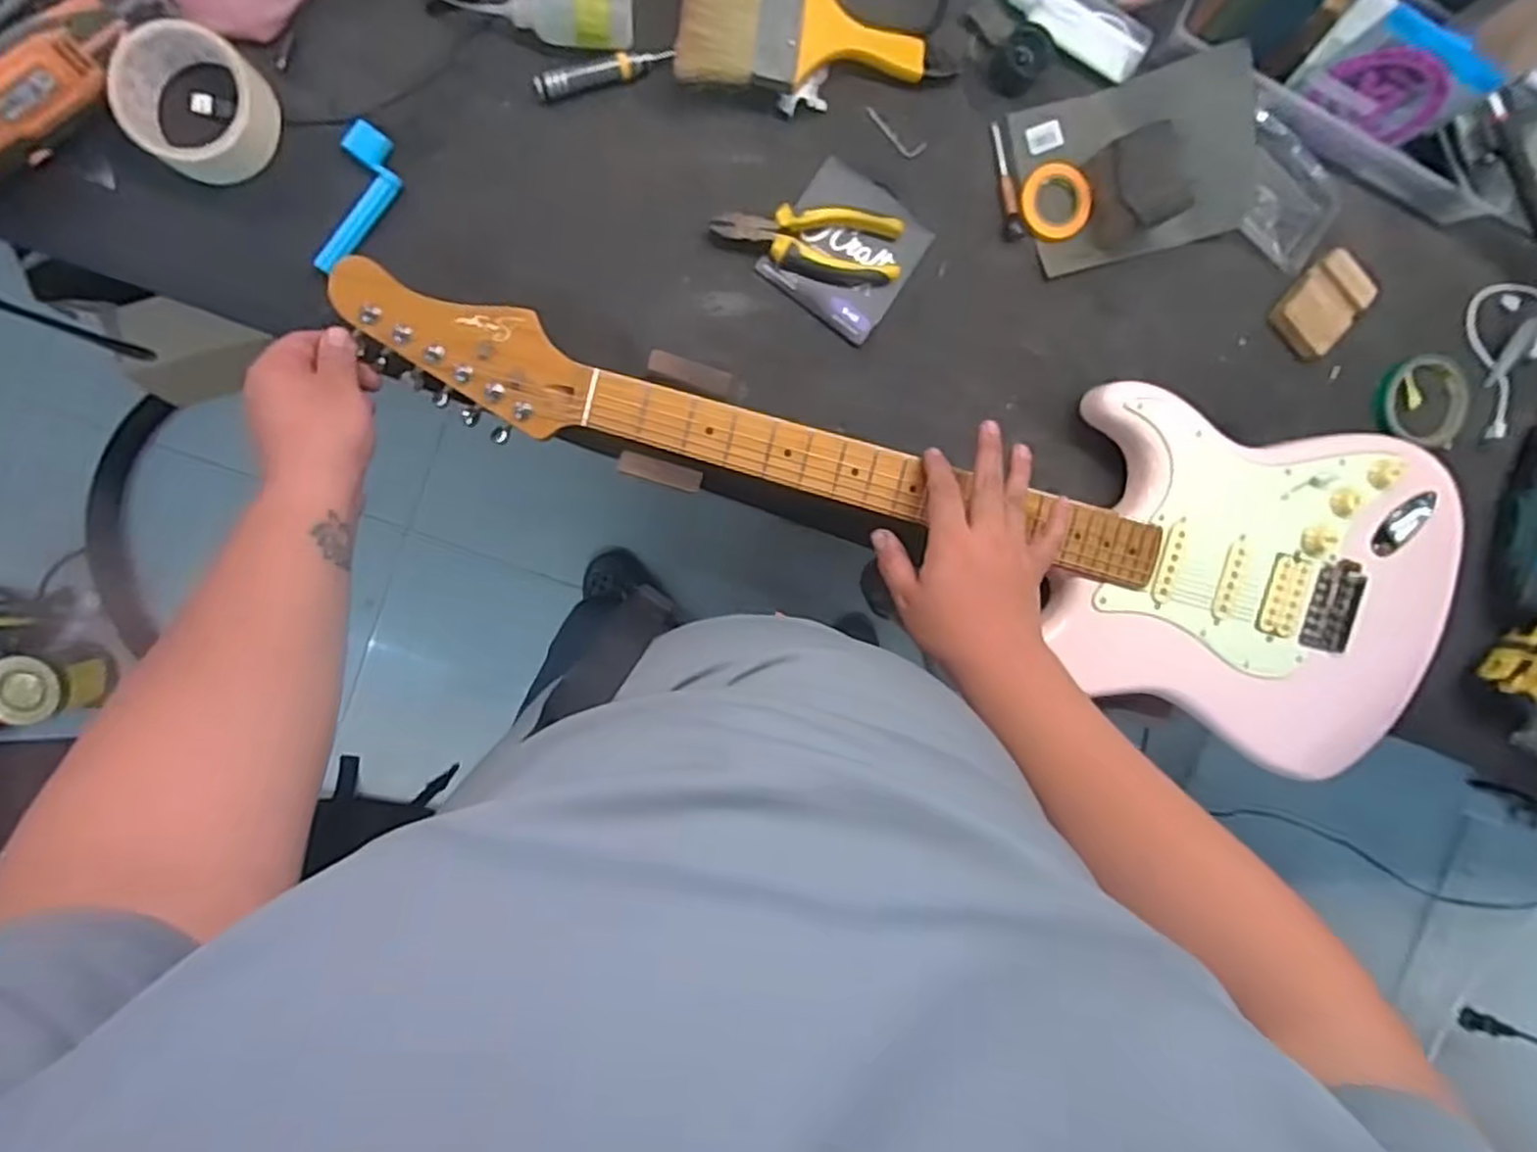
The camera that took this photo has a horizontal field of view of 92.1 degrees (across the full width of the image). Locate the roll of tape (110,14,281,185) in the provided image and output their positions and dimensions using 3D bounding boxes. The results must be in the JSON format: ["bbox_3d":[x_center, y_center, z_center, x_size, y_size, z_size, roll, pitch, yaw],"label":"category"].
[{"bbox_3d":[-0.401,-0.331,0.520,0.093,0.034,0.090,-1,95,-8],"label":"roll of tape"}]

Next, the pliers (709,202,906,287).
[{"bbox_3d":[0.033,-0.272,0.601,0.153,0.019,0.053,6,94,-8],"label":"pliers"}]

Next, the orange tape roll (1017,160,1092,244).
[{"bbox_3d":[0.247,-0.321,0.633,0.063,0.010,0.066,-1,95,-8],"label":"orange tape roll"}]

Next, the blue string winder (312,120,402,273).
[{"bbox_3d":[-0.303,-0.279,0.555,0.040,0.021,0.111,13,93,-9],"label":"blue string winder"}]

